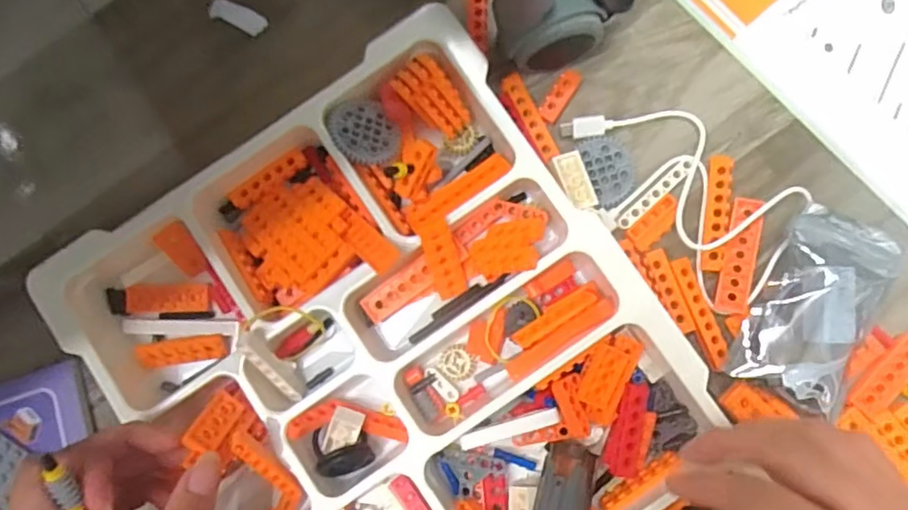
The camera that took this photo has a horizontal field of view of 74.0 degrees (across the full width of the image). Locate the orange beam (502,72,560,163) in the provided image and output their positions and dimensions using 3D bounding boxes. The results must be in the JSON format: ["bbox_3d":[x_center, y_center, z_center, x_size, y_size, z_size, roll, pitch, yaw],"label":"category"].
[{"bbox_3d":[0.044,-0.079,0.345,0.012,0.004,0.055,-26,84,0],"label":"orange beam"}]

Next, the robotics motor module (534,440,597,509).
[{"bbox_3d":[0.056,0.122,0.308,0.023,0.017,0.049,23,61,-11],"label":"robotics motor module"}]

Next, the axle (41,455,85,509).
[{"bbox_3d":[-0.153,0.106,0.246,0.005,0.008,0.056,-11,114,-1],"label":"axle"}]

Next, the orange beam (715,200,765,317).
[{"bbox_3d":[0.158,0.000,0.333,0.015,0.006,0.064,10,85,4],"label":"orange beam"}]

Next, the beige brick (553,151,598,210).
[{"bbox_3d":[0.068,-0.041,0.334,0.018,0.012,0.032,-18,84,1],"label":"beige brick"}]

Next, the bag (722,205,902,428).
[{"bbox_3d":[0.195,0.028,0.321,0.063,0.017,0.106,27,86,5],"label":"bag"}]

